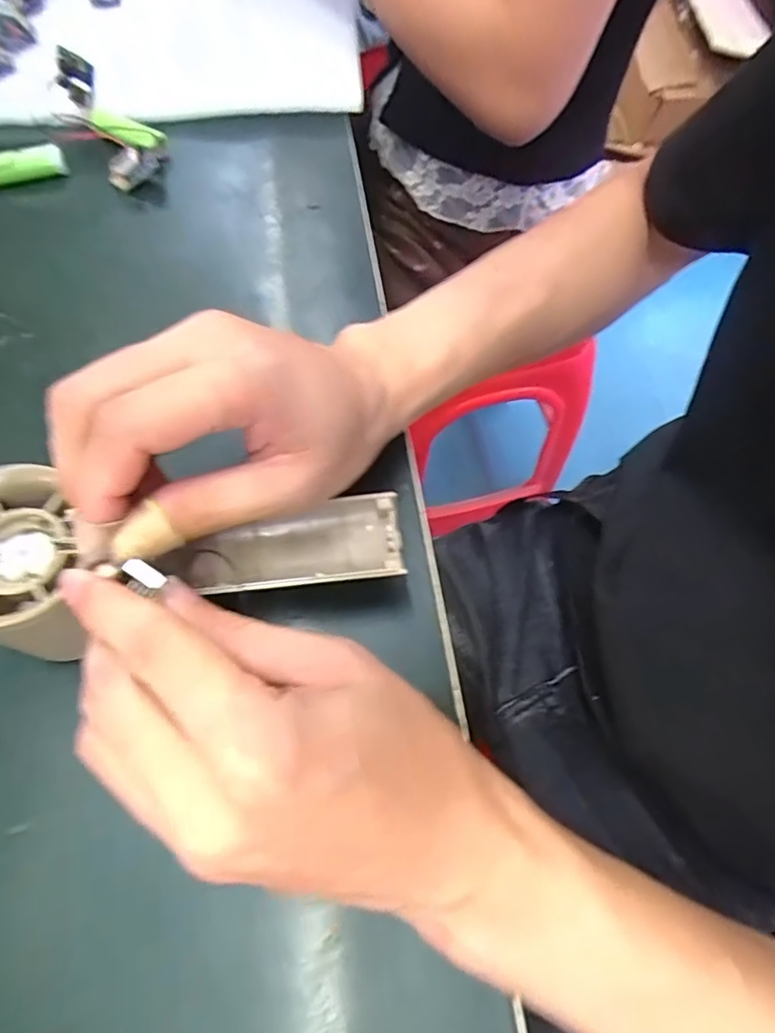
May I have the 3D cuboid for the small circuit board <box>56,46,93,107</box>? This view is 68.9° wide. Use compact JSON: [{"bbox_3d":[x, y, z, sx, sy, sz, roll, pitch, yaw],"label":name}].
[{"bbox_3d":[-0.187,-0.263,0.338,0.021,0.027,0.007,30,55,-25],"label":"small circuit board"}]

